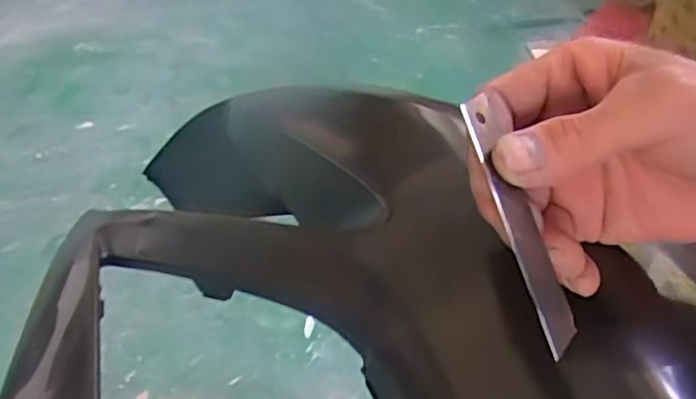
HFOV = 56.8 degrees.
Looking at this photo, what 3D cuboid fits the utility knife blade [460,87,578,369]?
[{"bbox_3d":[0.060,0.006,0.228,0.021,0.004,0.095,4,61,-41],"label":"utility knife blade"}]

